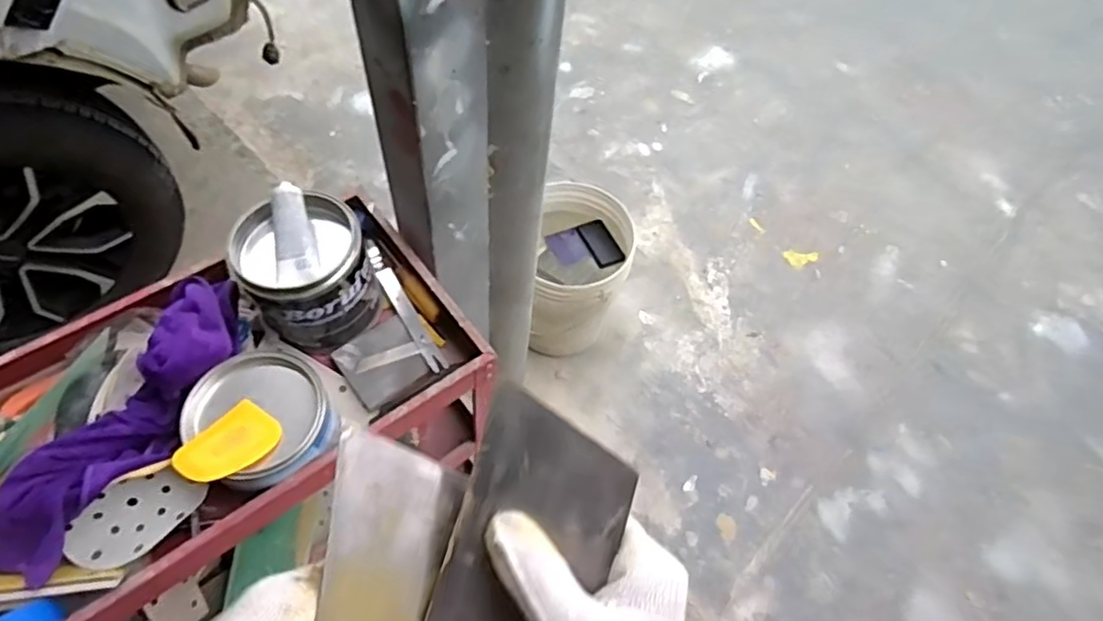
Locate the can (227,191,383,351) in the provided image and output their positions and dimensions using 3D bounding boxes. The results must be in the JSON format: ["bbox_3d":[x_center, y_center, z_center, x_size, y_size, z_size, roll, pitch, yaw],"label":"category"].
[{"bbox_3d":[-0.313,-0.042,0.821,0.142,0.155,0.144,2,59,-4],"label":"can"}]

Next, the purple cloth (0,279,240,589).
[{"bbox_3d":[-0.473,0.119,0.721,0.117,0.101,0.363,19,59,6],"label":"purple cloth"}]

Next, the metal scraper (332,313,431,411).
[{"bbox_3d":[-0.225,0.069,0.846,0.098,0.011,0.103,-33,67,-20],"label":"metal scraper"}]

